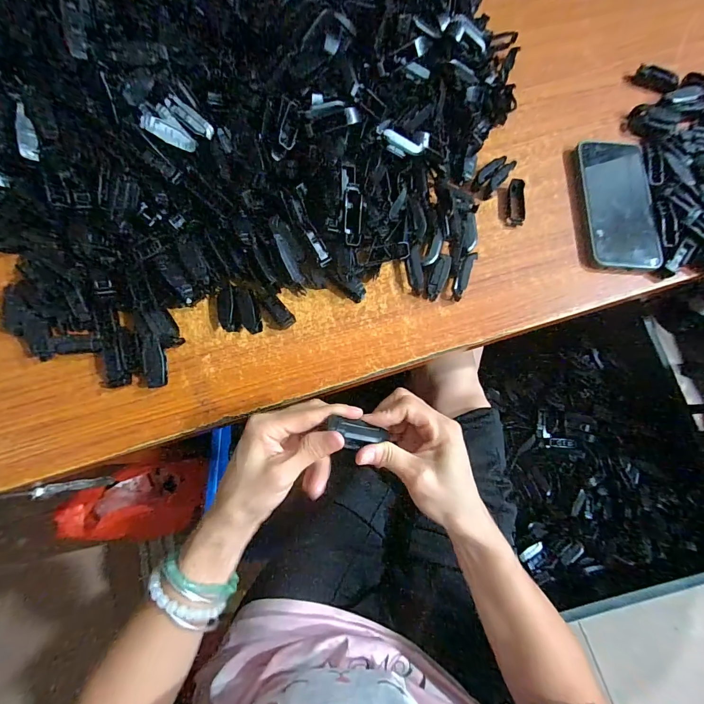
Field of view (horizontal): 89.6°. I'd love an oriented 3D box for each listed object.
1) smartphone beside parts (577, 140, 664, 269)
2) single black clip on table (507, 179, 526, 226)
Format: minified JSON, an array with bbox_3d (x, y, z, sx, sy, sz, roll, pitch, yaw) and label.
[{"bbox_3d":[0.305,-0.168,0.402,0.074,0.011,0.152,0,81,0],"label":"smartphone beside parts"},{"bbox_3d":[0.189,-0.172,0.407,0.018,0.010,0.055,6,75,-2],"label":"single black clip on table"}]

